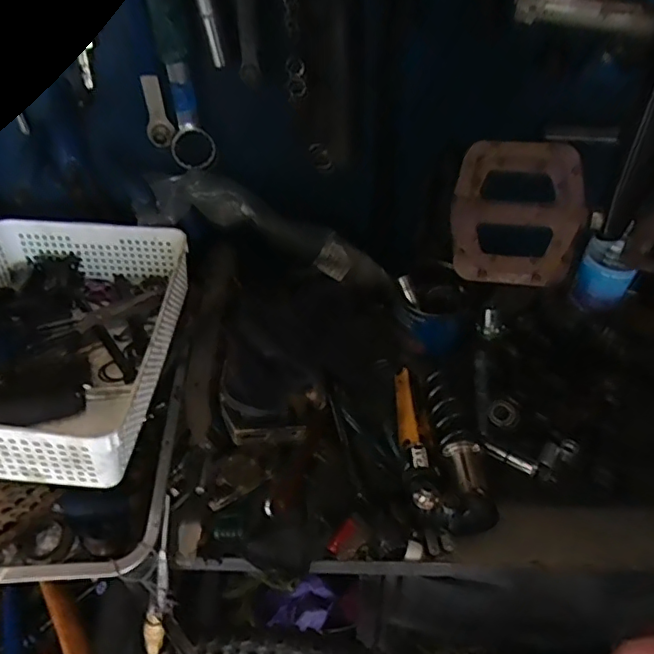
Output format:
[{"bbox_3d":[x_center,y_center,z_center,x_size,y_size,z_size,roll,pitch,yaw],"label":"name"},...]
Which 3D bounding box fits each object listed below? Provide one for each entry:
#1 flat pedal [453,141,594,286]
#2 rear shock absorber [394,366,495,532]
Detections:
[{"bbox_3d":[0.151,-0.091,0.440,0.100,0.014,0.111,7,86,14],"label":"flat pedal"},{"bbox_3d":[0.124,0.121,0.632,0.088,0.048,0.215,-3,46,-2],"label":"rear shock absorber"}]

